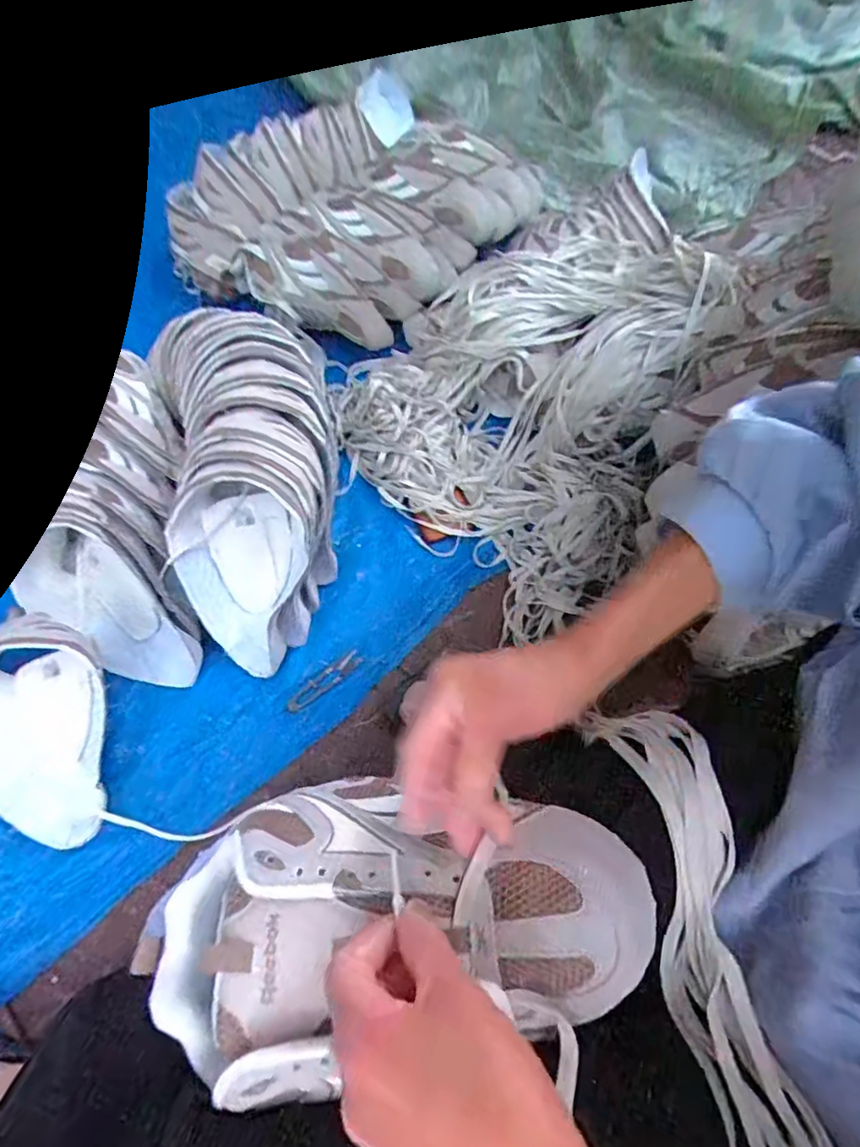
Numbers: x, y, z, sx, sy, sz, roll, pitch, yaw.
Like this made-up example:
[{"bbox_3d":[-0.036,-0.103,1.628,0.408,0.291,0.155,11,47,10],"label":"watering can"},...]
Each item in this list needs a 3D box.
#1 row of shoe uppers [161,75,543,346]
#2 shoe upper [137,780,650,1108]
[{"bbox_3d":[-0.105,-0.528,0.824,0.483,0.133,0.328,-36,72,-14],"label":"row of shoe uppers"},{"bbox_3d":[-0.015,0.172,0.276,0.243,0.055,0.128,-5,67,4],"label":"shoe upper"}]

